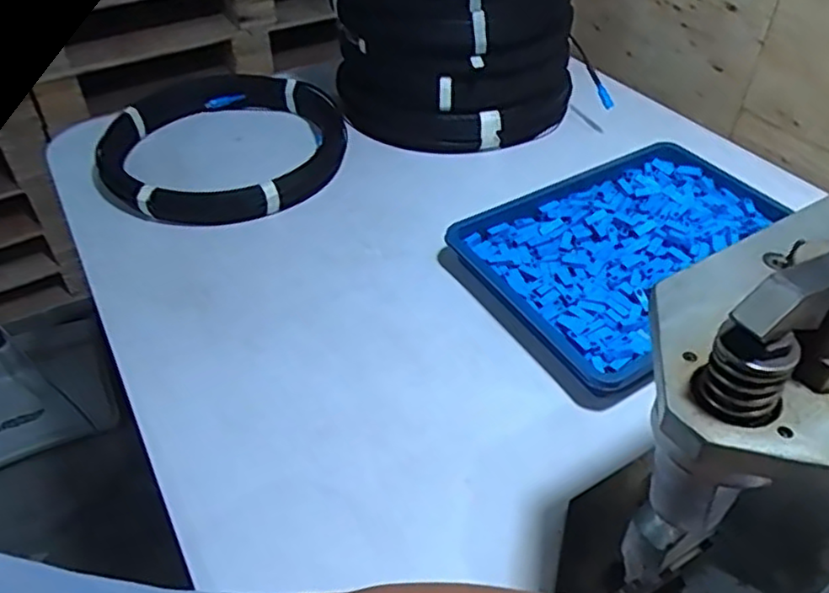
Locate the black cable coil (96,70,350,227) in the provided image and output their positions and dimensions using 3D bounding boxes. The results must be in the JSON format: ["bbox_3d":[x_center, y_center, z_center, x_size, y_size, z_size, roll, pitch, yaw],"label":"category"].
[{"bbox_3d":[-0.232,-0.199,0.822,0.288,0.065,0.305,-1,43,1],"label":"black cable coil"}]

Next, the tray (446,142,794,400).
[{"bbox_3d":[0.229,-0.049,0.659,0.319,0.030,0.230,-23,47,-22],"label":"tray"}]

